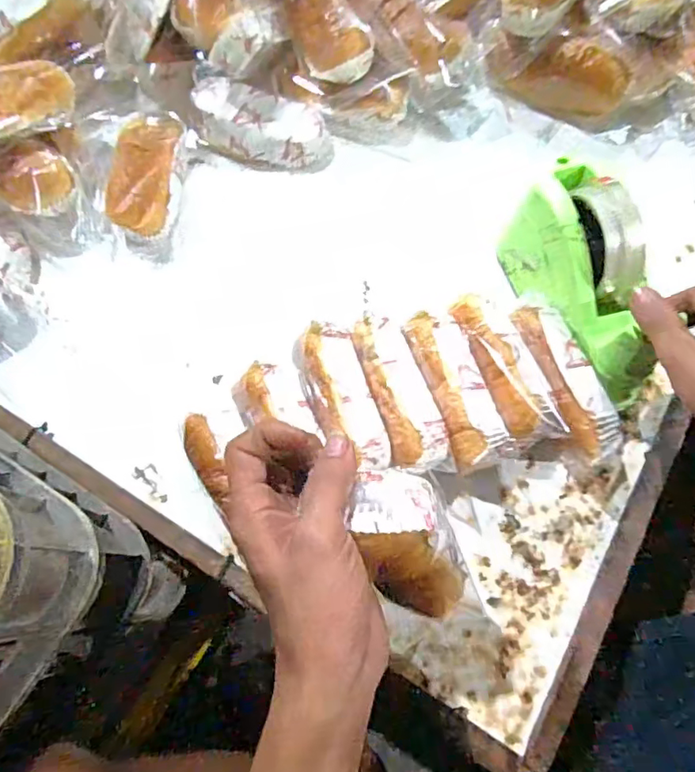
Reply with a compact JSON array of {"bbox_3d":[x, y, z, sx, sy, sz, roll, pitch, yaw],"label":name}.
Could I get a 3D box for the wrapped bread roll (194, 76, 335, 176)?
[{"bbox_3d":[-0.091,-0.266,0.568,0.151,0.043,0.065,16,72,8],"label":"wrapped bread roll"}]

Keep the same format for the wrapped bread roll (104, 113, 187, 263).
[{"bbox_3d":[-0.200,-0.207,0.552,0.069,0.040,0.161,3,70,3],"label":"wrapped bread roll"}]

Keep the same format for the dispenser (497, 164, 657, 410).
[{"bbox_3d":[0.195,-0.084,0.449,0.076,0.113,0.179,-12,70,-2],"label":"dispenser"}]

